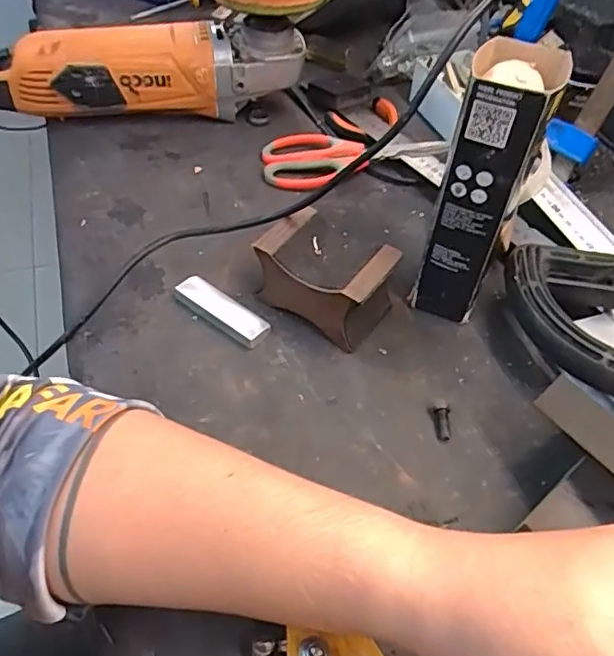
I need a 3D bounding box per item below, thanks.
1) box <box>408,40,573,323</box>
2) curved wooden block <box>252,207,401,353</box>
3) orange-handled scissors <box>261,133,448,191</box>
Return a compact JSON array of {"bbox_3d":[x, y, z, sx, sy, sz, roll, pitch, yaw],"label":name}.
[{"bbox_3d":[0.122,-0.093,0.416,0.057,0.191,0.071,20,52,14],"label":"box"},{"bbox_3d":[0.014,-0.038,0.449,0.097,0.061,0.069,26,53,18],"label":"curved wooden block"},{"bbox_3d":[0.046,-0.174,0.584,0.178,0.022,0.069,-5,50,-7],"label":"orange-handled scissors"}]

